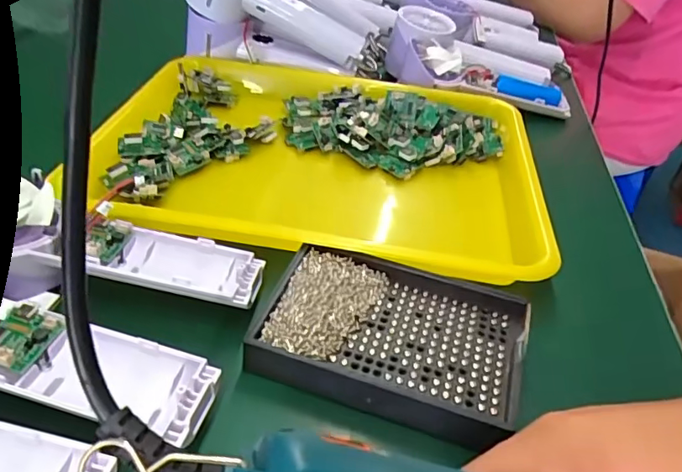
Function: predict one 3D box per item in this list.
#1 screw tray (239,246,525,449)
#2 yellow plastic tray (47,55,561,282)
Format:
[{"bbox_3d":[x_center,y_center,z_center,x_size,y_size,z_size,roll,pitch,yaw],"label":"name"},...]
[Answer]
[{"bbox_3d":[0.027,0.053,0.288,0.136,0.023,0.089,15,41,11],"label":"screw tray"},{"bbox_3d":[-0.015,-0.059,0.434,0.332,0.056,0.251,7,40,1],"label":"yellow plastic tray"}]

